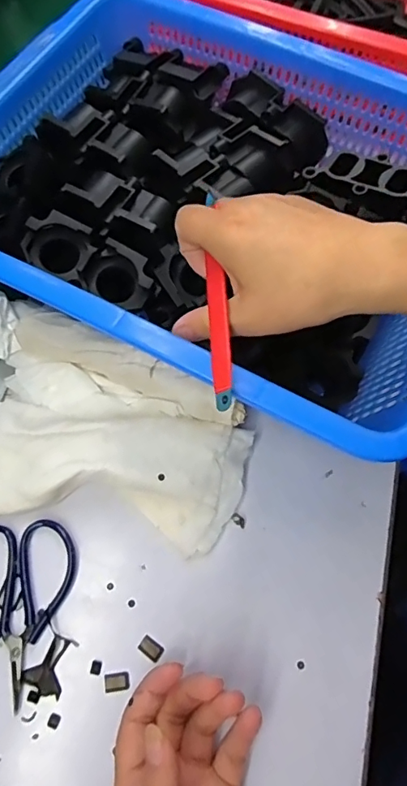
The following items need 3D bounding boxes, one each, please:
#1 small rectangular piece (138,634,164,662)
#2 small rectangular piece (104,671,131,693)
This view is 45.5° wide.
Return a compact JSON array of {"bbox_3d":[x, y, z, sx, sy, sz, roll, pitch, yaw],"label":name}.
[{"bbox_3d":[-0.037,0.177,0.336,0.016,0.004,0.011,35,72,13],"label":"small rectangular piece"},{"bbox_3d":[-0.059,0.195,0.329,0.017,0.004,0.011,-7,68,-3],"label":"small rectangular piece"}]

